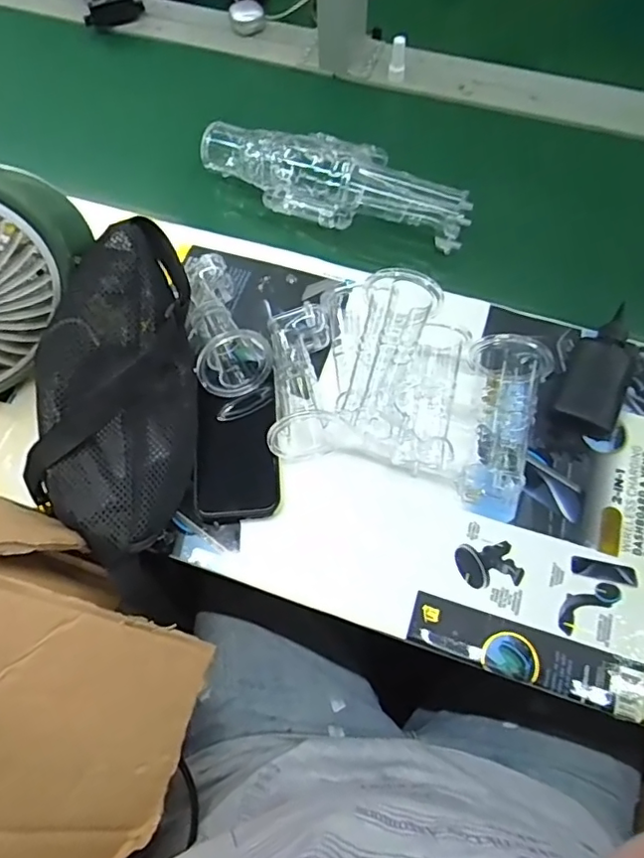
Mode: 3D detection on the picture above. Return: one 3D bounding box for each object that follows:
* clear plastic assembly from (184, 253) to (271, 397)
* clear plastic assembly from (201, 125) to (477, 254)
[{"bbox_3d":[-0.095,-0.105,0.533,0.066,0.061,0.159,-16,66,-7],"label":"clear plastic assembly"},{"bbox_3d":[0.011,-0.266,0.625,0.298,0.061,0.121,26,69,12],"label":"clear plastic assembly"}]

